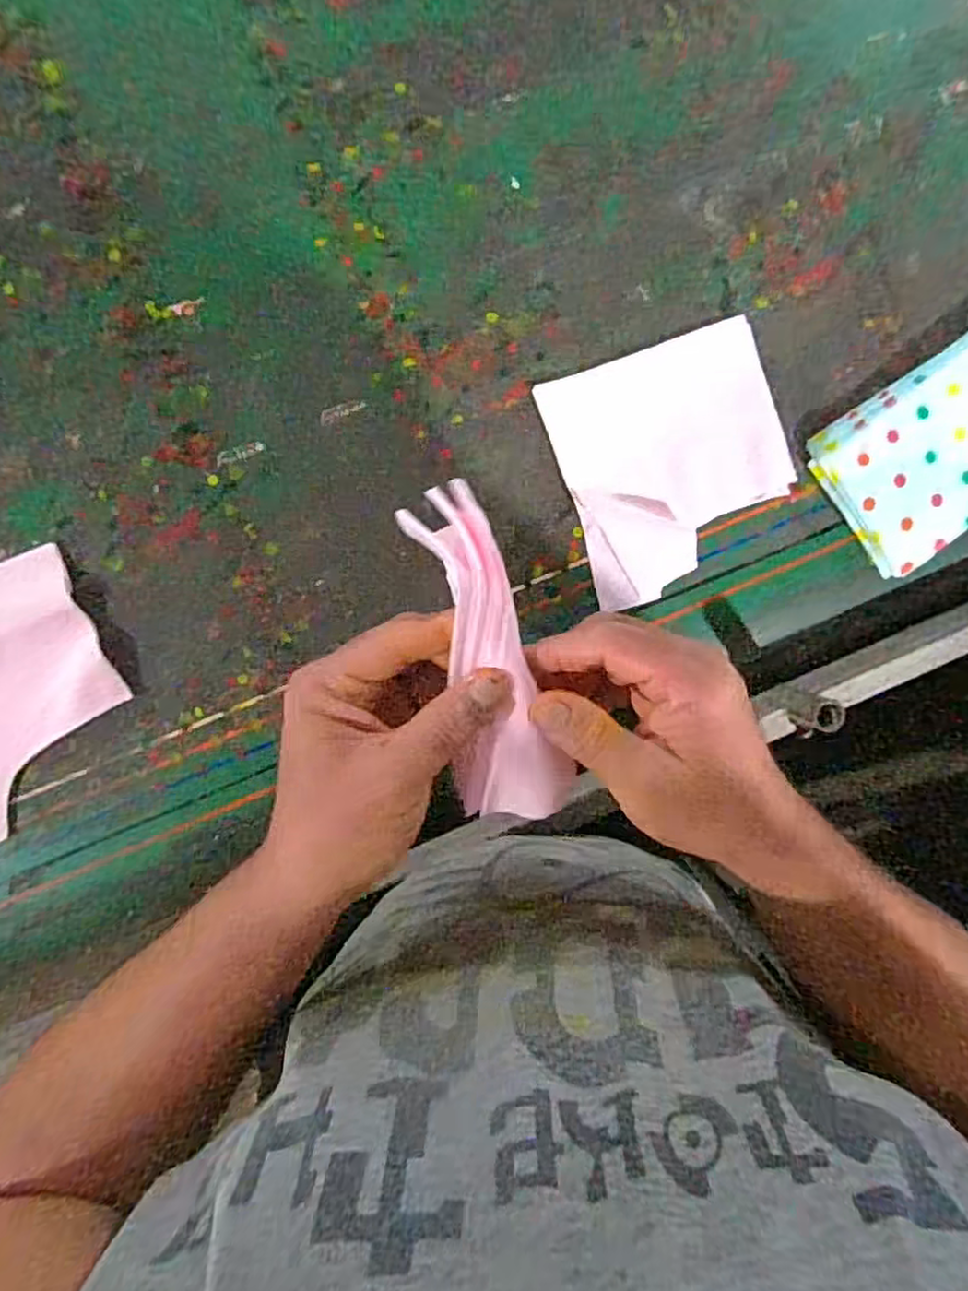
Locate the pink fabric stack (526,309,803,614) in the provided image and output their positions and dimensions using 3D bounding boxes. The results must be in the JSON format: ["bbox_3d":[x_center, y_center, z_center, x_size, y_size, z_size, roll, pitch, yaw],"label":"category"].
[{"bbox_3d":[0.136,-0.130,0.482,0.159,0.012,0.165,-19,91,-5],"label":"pink fabric stack"}]

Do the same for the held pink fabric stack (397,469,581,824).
[{"bbox_3d":[0.001,0.007,0.311,0.049,0.023,0.157,-14,100,-5],"label":"held pink fabric stack"}]

